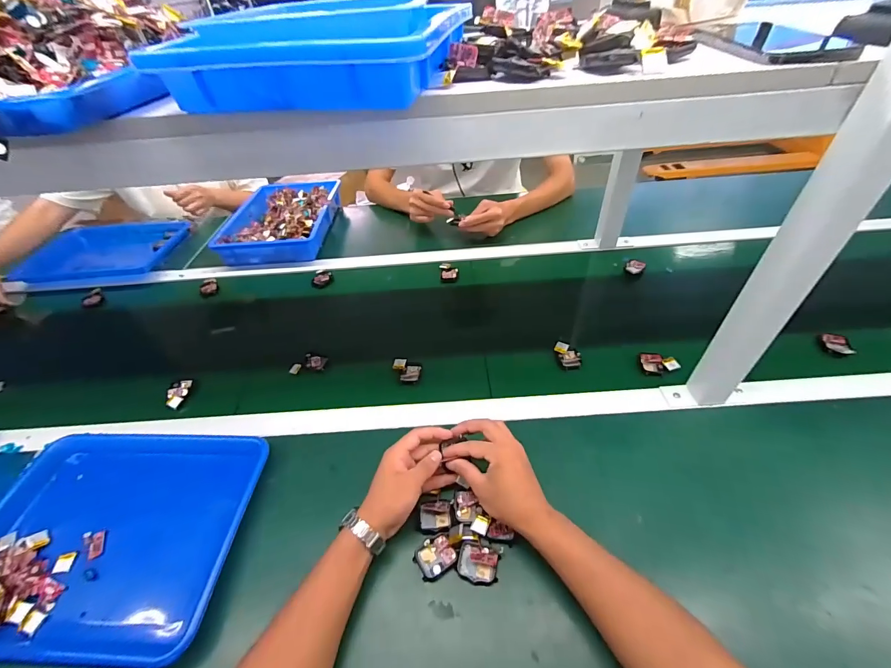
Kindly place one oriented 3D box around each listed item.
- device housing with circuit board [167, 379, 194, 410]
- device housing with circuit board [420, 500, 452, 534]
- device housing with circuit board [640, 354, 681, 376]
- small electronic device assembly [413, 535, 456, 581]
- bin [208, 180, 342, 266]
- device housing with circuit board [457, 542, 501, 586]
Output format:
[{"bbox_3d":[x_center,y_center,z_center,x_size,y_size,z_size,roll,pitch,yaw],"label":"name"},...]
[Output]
[{"bbox_3d":[-0.451,0.101,0.641,0.034,0.010,0.061,-9,44,-4],"label":"device housing with circuit board"},{"bbox_3d":[-0.012,0.226,0.470,0.039,0.010,0.037,-4,44,1],"label":"device housing with circuit board"},{"bbox_3d":[0.349,0.047,0.624,0.050,0.019,0.040,-1,44,4],"label":"device housing with circuit board"},{"bbox_3d":[-0.012,0.260,0.444,0.044,0.007,0.036,-25,48,-19],"label":"small electronic device assembly"},{"bbox_3d":[-0.420,-0.304,0.993,0.261,0.054,0.342,-5,44,0],"label":"bin"},{"bbox_3d":[0.037,0.261,0.433,0.044,0.014,0.037,10,46,15],"label":"device housing with circuit board"}]

